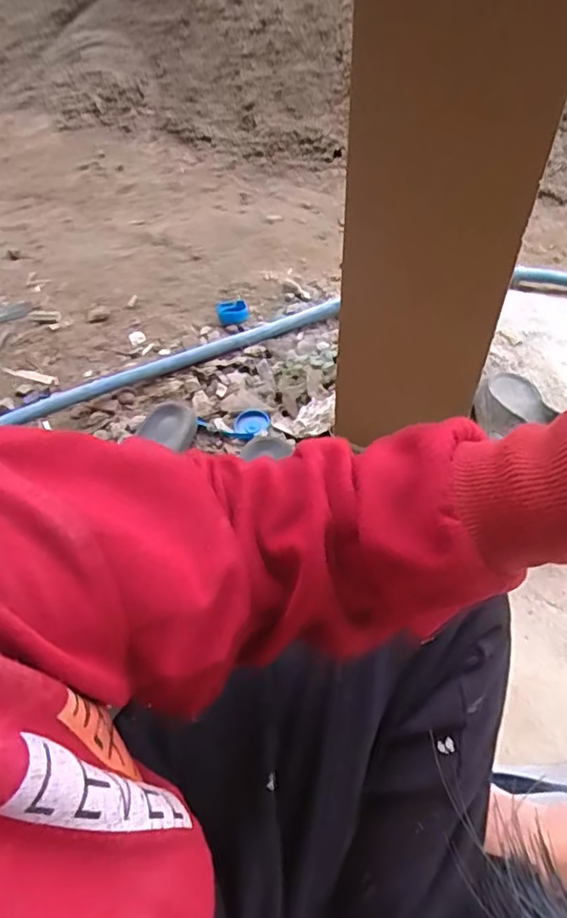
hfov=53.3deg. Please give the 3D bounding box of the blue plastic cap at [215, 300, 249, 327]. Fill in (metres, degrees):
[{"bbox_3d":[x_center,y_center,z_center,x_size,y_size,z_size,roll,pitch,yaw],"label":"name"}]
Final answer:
[{"bbox_3d":[-0.095,-0.271,1.044,0.055,0.016,0.074,-14,52,-8],"label":"blue plastic cap"}]

